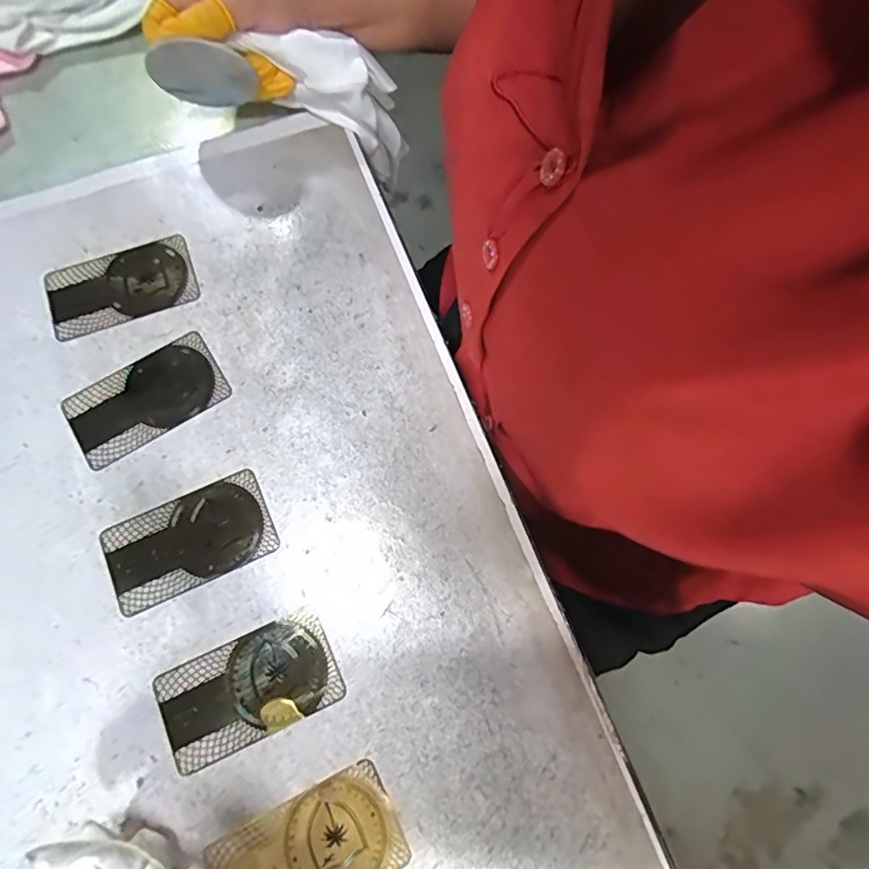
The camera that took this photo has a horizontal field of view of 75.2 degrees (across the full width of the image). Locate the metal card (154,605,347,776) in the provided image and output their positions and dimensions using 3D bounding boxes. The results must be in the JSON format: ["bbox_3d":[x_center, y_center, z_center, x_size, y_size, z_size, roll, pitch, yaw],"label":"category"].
[{"bbox_3d":[-0.093,0.126,0.280,0.086,0.004,0.048,-24,74,-8],"label":"metal card"}]

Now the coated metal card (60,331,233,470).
[{"bbox_3d":[-0.166,-0.021,0.325,0.086,0.004,0.049,-33,75,-10],"label":"coated metal card"}]

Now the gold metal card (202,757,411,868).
[{"bbox_3d":[-0.059,0.194,0.259,0.085,0.004,0.049,-27,74,-8],"label":"gold metal card"}]

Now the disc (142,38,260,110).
[{"bbox_3d":[-0.141,-0.216,0.341,0.057,0.053,0.008,-8,88,-19],"label":"disc"}]

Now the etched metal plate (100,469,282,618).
[{"bbox_3d":[-0.131,0.056,0.300,0.088,0.004,0.048,-24,74,-7],"label":"etched metal plate"}]

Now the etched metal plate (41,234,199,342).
[{"bbox_3d":[-0.190,-0.089,0.339,0.086,0.004,0.049,-19,73,-6],"label":"etched metal plate"}]

